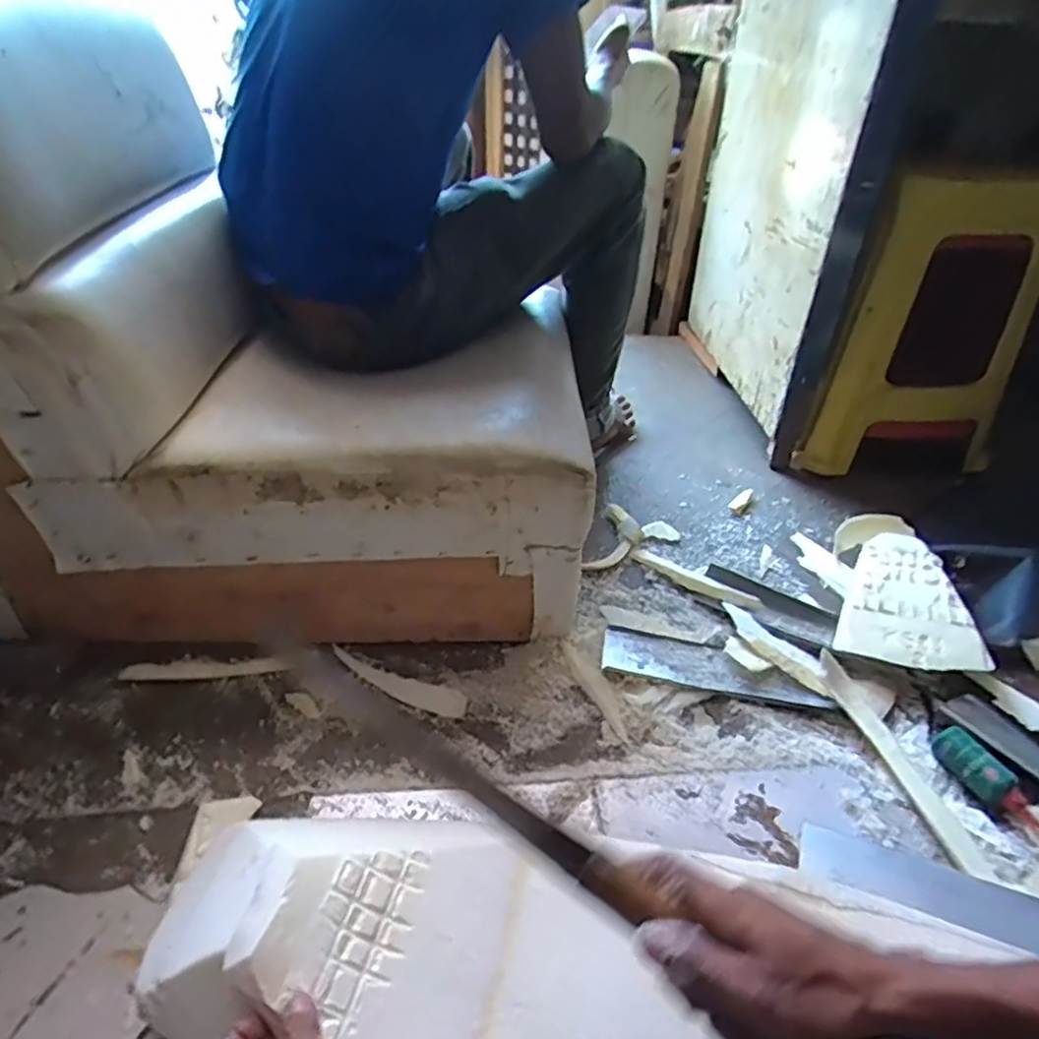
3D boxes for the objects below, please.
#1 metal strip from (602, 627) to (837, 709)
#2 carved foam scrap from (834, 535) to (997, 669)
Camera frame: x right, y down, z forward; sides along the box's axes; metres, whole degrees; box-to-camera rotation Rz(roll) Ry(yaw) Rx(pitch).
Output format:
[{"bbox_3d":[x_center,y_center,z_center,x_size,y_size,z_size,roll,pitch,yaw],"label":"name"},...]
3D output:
[{"bbox_3d":[0.244,0.185,0.823,0.271,0.013,0.084,9,39,6],"label":"metal strip"},{"bbox_3d":[0.531,0.115,0.886,0.173,0.058,0.234,16,40,15],"label":"carved foam scrap"}]

